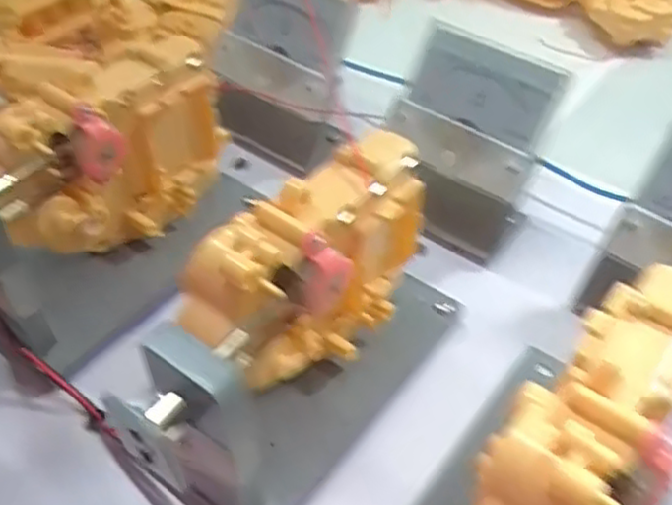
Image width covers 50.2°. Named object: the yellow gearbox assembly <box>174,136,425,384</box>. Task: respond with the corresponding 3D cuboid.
[{"bbox_3d":[-0.006,0.008,0.231,0.030,0.064,0.087,34,55,27],"label":"yellow gearbox assembly"}]

